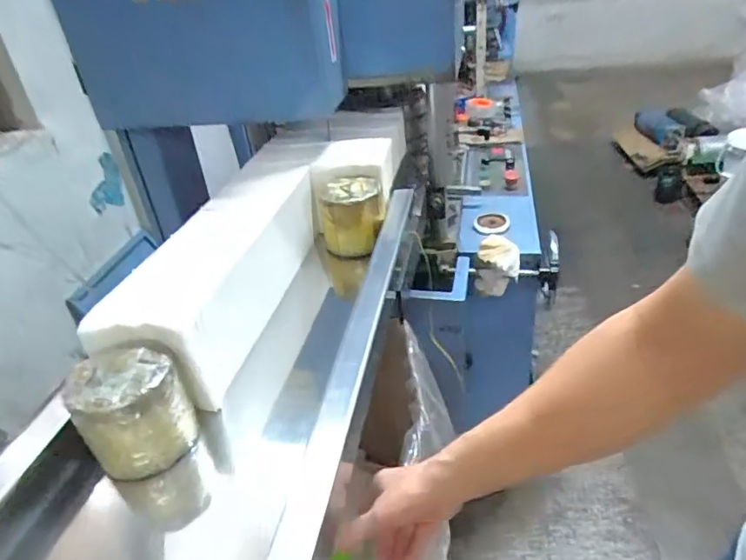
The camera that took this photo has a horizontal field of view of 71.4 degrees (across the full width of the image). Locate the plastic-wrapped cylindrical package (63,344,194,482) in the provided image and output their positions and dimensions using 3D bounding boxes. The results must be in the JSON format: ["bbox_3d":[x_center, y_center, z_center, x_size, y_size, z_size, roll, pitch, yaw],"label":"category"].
[{"bbox_3d":[-0.228,0.123,0.491,0.089,0.095,0.091,23,44,37],"label":"plastic-wrapped cylindrical package"}]

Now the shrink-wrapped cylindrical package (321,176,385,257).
[{"bbox_3d":[-0.031,-0.098,0.788,0.095,0.093,0.084,-5,34,4],"label":"shrink-wrapped cylindrical package"}]

